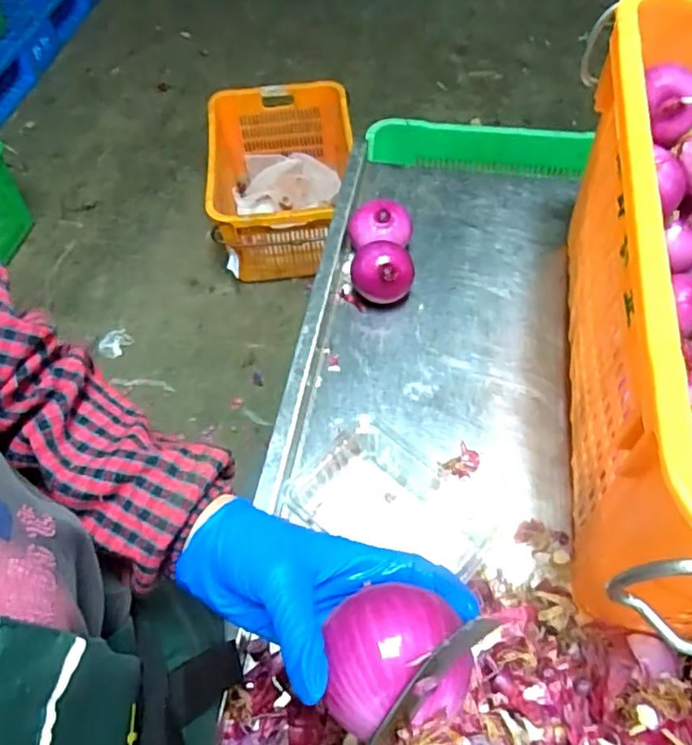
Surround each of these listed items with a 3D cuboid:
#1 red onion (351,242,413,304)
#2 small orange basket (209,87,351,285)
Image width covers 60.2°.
[{"bbox_3d":[0.043,-0.112,0.713,0.074,0.070,0.065,4,57,5],"label":"red onion"},{"bbox_3d":[-0.172,-0.480,1.537,0.370,0.286,0.399,-6,57,-1],"label":"small orange basket"}]

